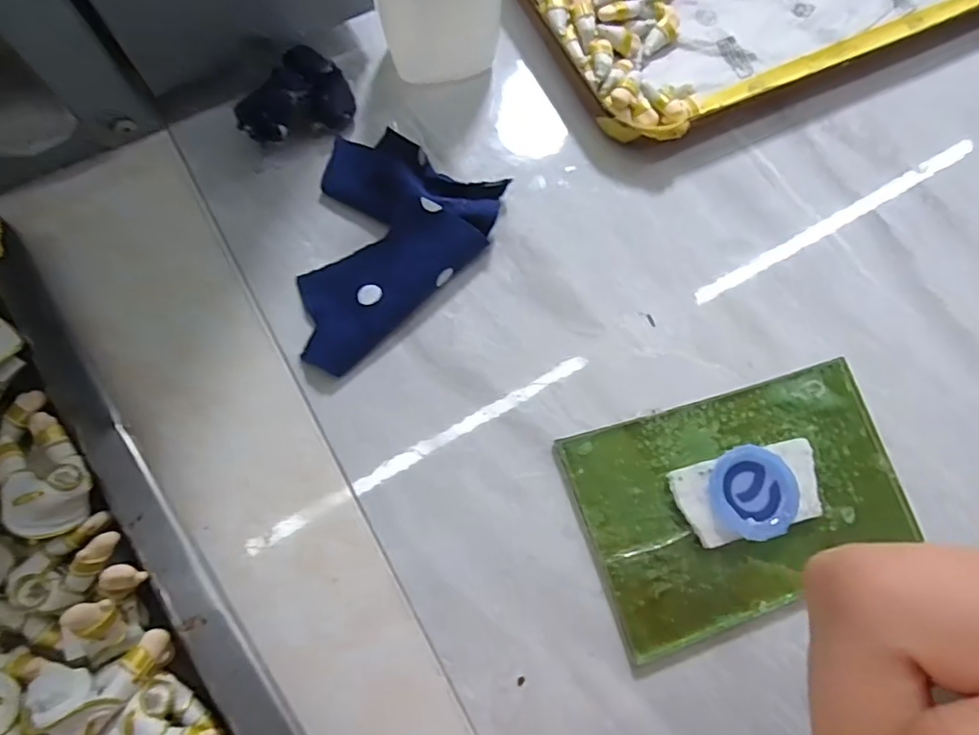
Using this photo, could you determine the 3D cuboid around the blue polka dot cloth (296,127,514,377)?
[{"bbox_3d":[-0.039,-0.042,0.187,0.062,0.016,0.087,26,75,5],"label":"blue polka dot cloth"}]

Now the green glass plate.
[{"bbox_3d":[0.082,0.041,0.174,0.103,0.010,0.067,-17,76,-6],"label":"green glass plate"}]

